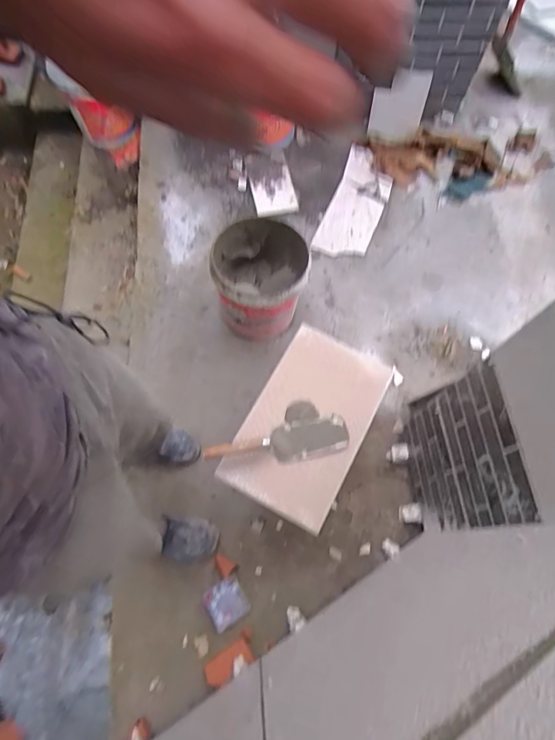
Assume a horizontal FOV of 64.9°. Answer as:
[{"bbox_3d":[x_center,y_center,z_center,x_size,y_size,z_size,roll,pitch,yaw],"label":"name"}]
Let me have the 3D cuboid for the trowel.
[{"bbox_3d":[0.001,0.187,1.117,0.375,0.059,0.099,-10,69,-7],"label":"trowel"}]

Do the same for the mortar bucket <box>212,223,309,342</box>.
[{"bbox_3d":[-0.057,-0.303,1.511,0.293,0.309,0.306,1,68,-3],"label":"mortar bucket"}]

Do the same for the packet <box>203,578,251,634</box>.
[{"bbox_3d":[-0.157,0.706,1.325,0.116,0.043,0.116,-32,73,-15],"label":"packet"}]

